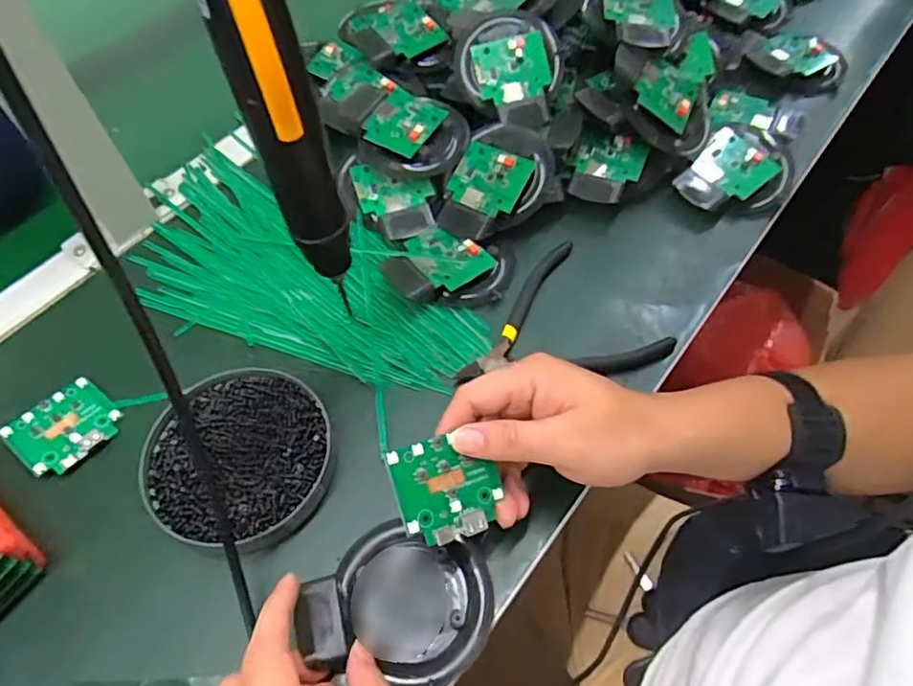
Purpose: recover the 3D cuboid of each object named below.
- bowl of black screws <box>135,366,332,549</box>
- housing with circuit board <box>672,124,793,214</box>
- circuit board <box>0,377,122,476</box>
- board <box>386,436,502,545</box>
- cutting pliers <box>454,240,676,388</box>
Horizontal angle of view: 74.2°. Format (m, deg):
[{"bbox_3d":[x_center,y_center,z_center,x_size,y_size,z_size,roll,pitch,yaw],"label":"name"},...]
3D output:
[{"bbox_3d":[-0.137,0.073,0.381,0.115,0.031,0.109,0,54,1],"label":"bowl of black screws"},{"bbox_3d":[0.236,-0.140,0.503,0.073,0.026,0.105,31,60,21],"label":"housing with circuit board"},{"bbox_3d":[-0.258,0.056,0.399,0.053,0.017,0.059,34,63,21],"label":"circuit board"},{"bbox_3d":[-0.004,0.076,0.323,0.055,0.006,0.053,-14,83,-24],"label":"board"},{"bbox_3d":[0.062,-0.004,0.425,0.136,0.013,0.115,-29,59,-19],"label":"cutting pliers"}]

